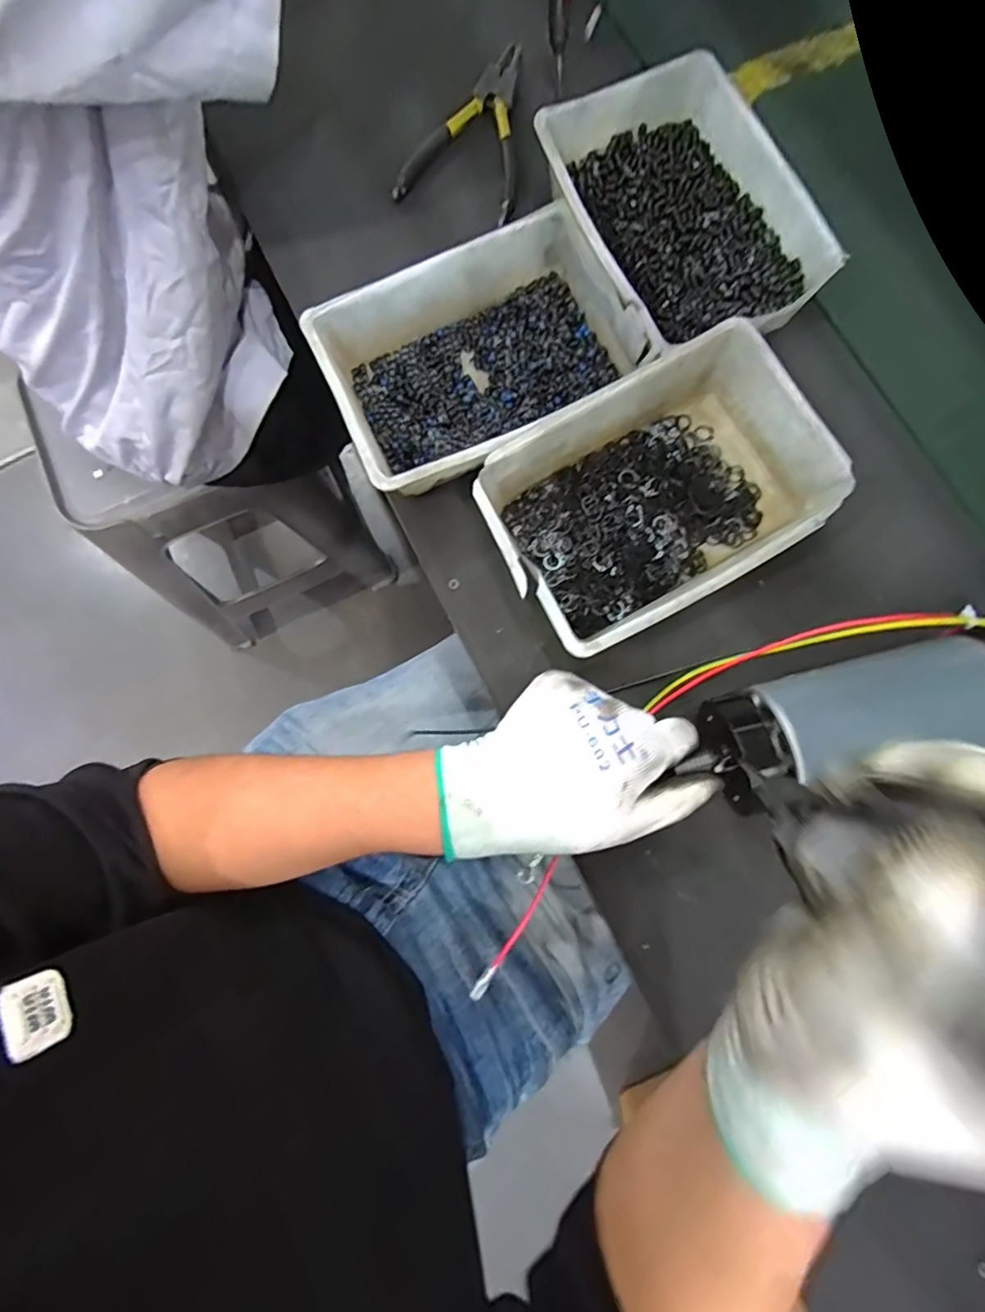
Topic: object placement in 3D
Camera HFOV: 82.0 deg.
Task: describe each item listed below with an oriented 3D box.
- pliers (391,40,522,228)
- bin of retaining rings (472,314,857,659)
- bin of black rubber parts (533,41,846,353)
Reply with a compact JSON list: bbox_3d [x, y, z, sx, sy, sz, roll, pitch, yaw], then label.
[{"bbox_3d":[-0.010,-0.418,0.449,0.093,0.024,0.148,18,81,4],"label":"pliers"},{"bbox_3d":[0.104,-0.101,0.369,0.209,0.055,0.144,-29,80,-5],"label":"bin of retaining rings"},{"bbox_3d":[0.132,-0.308,0.405,0.149,0.054,0.197,-24,81,-3],"label":"bin of black rubber parts"}]

